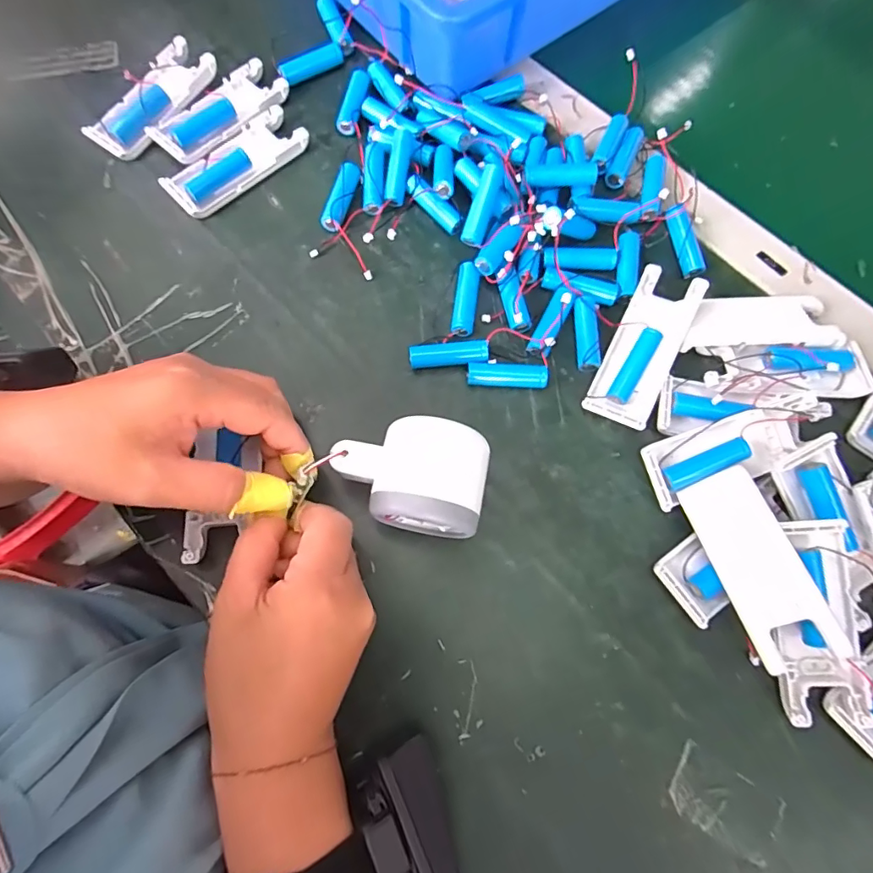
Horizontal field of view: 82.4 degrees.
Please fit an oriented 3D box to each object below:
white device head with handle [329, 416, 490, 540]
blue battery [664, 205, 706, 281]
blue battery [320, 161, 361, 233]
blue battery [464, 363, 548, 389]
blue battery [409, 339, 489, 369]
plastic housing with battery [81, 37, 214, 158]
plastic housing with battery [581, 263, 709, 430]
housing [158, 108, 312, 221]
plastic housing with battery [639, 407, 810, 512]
[{"bbox_3d":[-0.015,0.022,0.275,0.080,0.052,0.055,10,74,2],"label":"white device head with handle"},{"bbox_3d":[0.170,-0.133,0.341,0.011,0.011,0.048,-24,99,-8],"label":"blue battery"},{"bbox_3d":[-0.067,-0.169,0.352,0.016,0.017,0.051,13,74,3],"label":"blue battery"},{"bbox_3d":[0.046,-0.039,0.321,0.051,0.012,0.013,3,74,0],"label":"blue battery"},{"bbox_3d":[0.008,-0.052,0.322,0.050,0.014,0.012,-3,74,-2],"label":"blue battery"},{"bbox_3d":[-0.211,-0.251,0.374,0.040,0.020,0.102,35,76,9],"label":"plastic housing with battery"},{"bbox_3d":[0.133,-0.055,0.318,0.042,0.025,0.102,27,75,7],"label":"plastic housing with battery"},{"bbox_3d":[-0.145,-0.200,0.364,0.104,0.014,0.037,-42,79,-12],"label":"housing"},{"bbox_3d":[0.176,0.009,0.300,0.101,0.020,0.038,-19,75,-7],"label":"plastic housing with battery"}]

